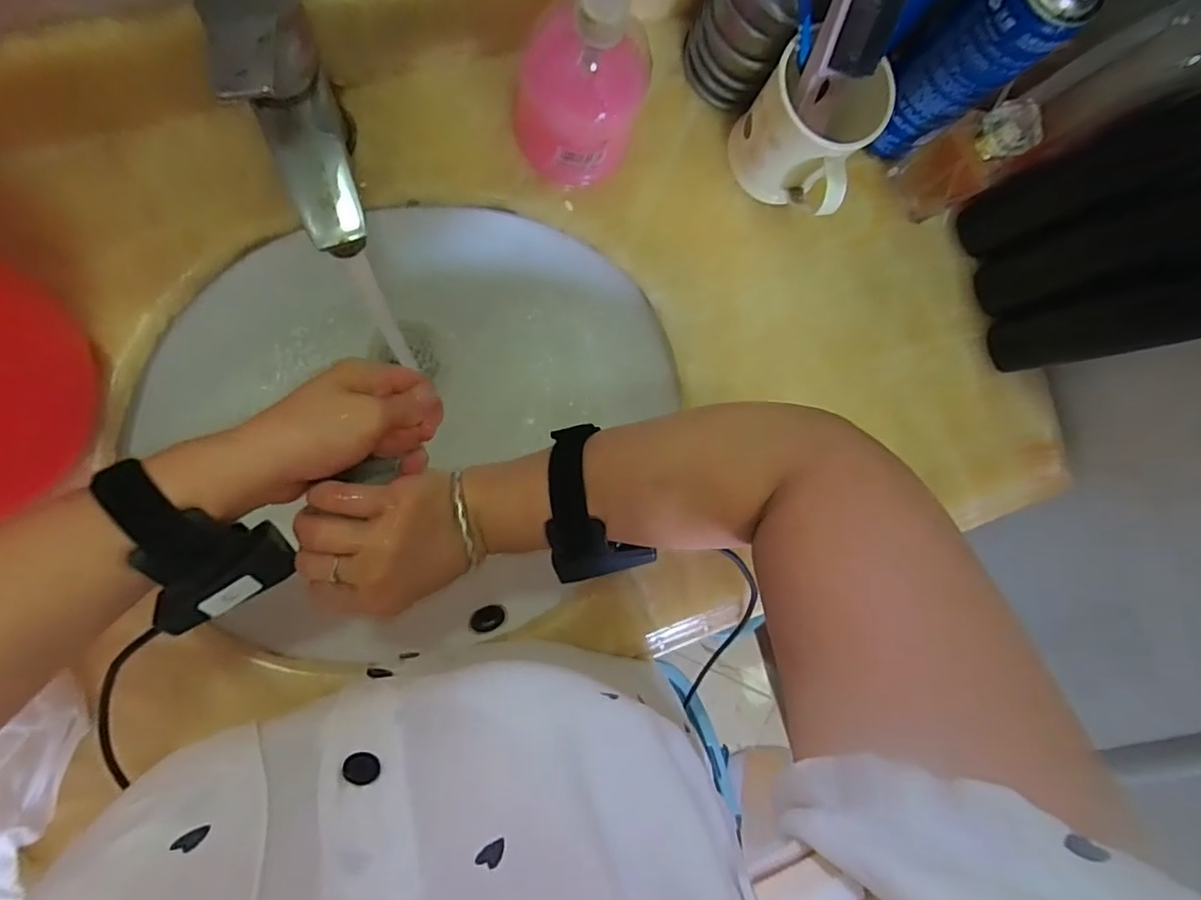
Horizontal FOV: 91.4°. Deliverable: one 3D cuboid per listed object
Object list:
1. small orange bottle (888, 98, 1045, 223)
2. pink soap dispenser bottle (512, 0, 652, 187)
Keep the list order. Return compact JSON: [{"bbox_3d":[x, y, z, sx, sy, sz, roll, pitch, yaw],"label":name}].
[{"bbox_3d":[0.280,-0.223,0.447,0.046,0.106,0.053,-36,95,-7],"label":"small orange bottle"},{"bbox_3d":[-0.010,-0.232,0.377,0.082,0.152,0.066,15,86,-11],"label":"pink soap dispenser bottle"}]

